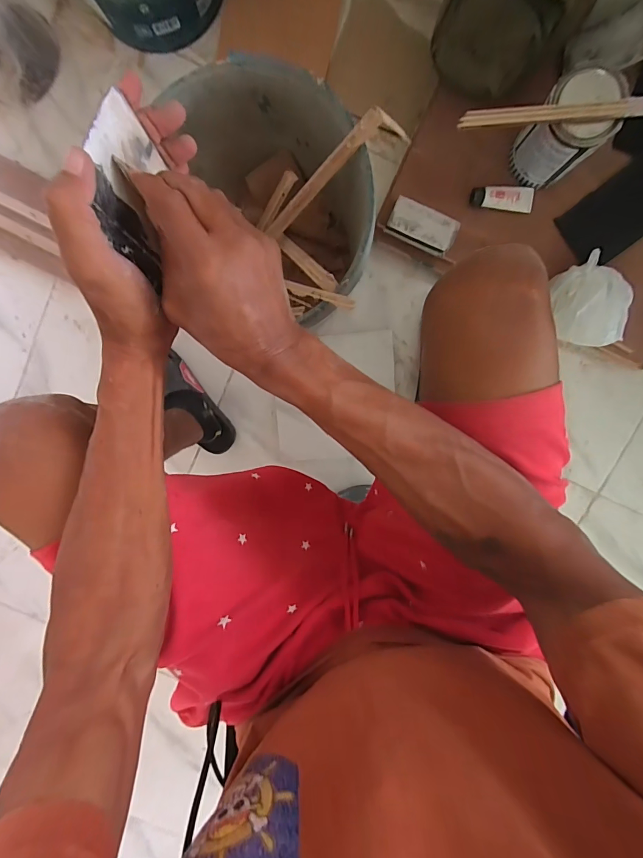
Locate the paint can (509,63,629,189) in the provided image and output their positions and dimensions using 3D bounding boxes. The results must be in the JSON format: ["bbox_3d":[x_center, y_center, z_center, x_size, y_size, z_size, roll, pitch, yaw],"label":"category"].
[{"bbox_3d":[0.358,-0.439,0.571,0.096,0.139,0.088,0,98,1],"label":"paint can"}]

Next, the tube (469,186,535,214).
[{"bbox_3d":[0.303,-0.386,0.644,0.104,0.017,0.038,4,98,1],"label":"tube"}]

